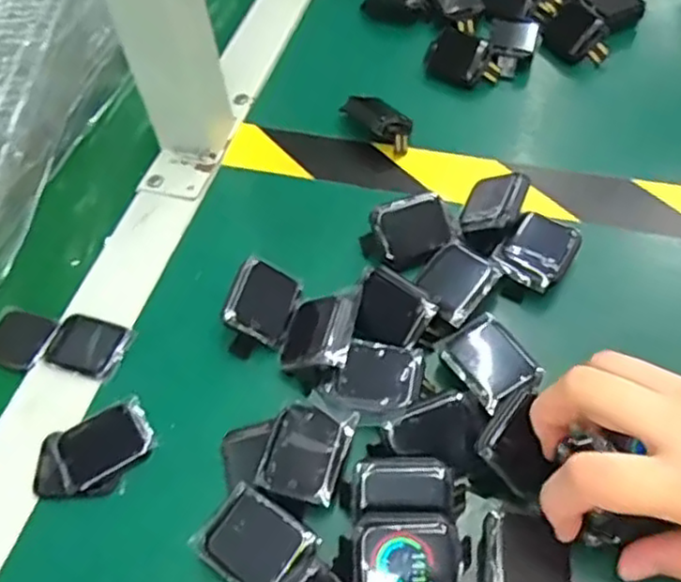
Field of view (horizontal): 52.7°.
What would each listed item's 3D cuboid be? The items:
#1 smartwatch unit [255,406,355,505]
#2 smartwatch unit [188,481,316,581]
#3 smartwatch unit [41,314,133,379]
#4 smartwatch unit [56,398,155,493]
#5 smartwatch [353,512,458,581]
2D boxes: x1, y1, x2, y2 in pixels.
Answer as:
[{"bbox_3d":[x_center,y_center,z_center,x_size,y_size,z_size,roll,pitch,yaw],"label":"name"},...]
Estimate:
[{"bbox_3d":[-0.016,0.075,0.312,0.035,0.016,0.040,14,57,14],"label":"smartwatch unit"},{"bbox_3d":[-0.037,0.108,0.293,0.041,0.018,0.035,31,63,23],"label":"smartwatch unit"},{"bbox_3d":[-0.134,0.028,0.363,0.040,0.004,0.032,16,58,15],"label":"smartwatch unit"},{"bbox_3d":[-0.113,0.073,0.330,0.043,0.005,0.031,-29,58,-15],"label":"smartwatch unit"},{"bbox_3d":[0.027,0.108,0.279,0.041,0.015,0.032,0,55,5],"label":"smartwatch"}]

